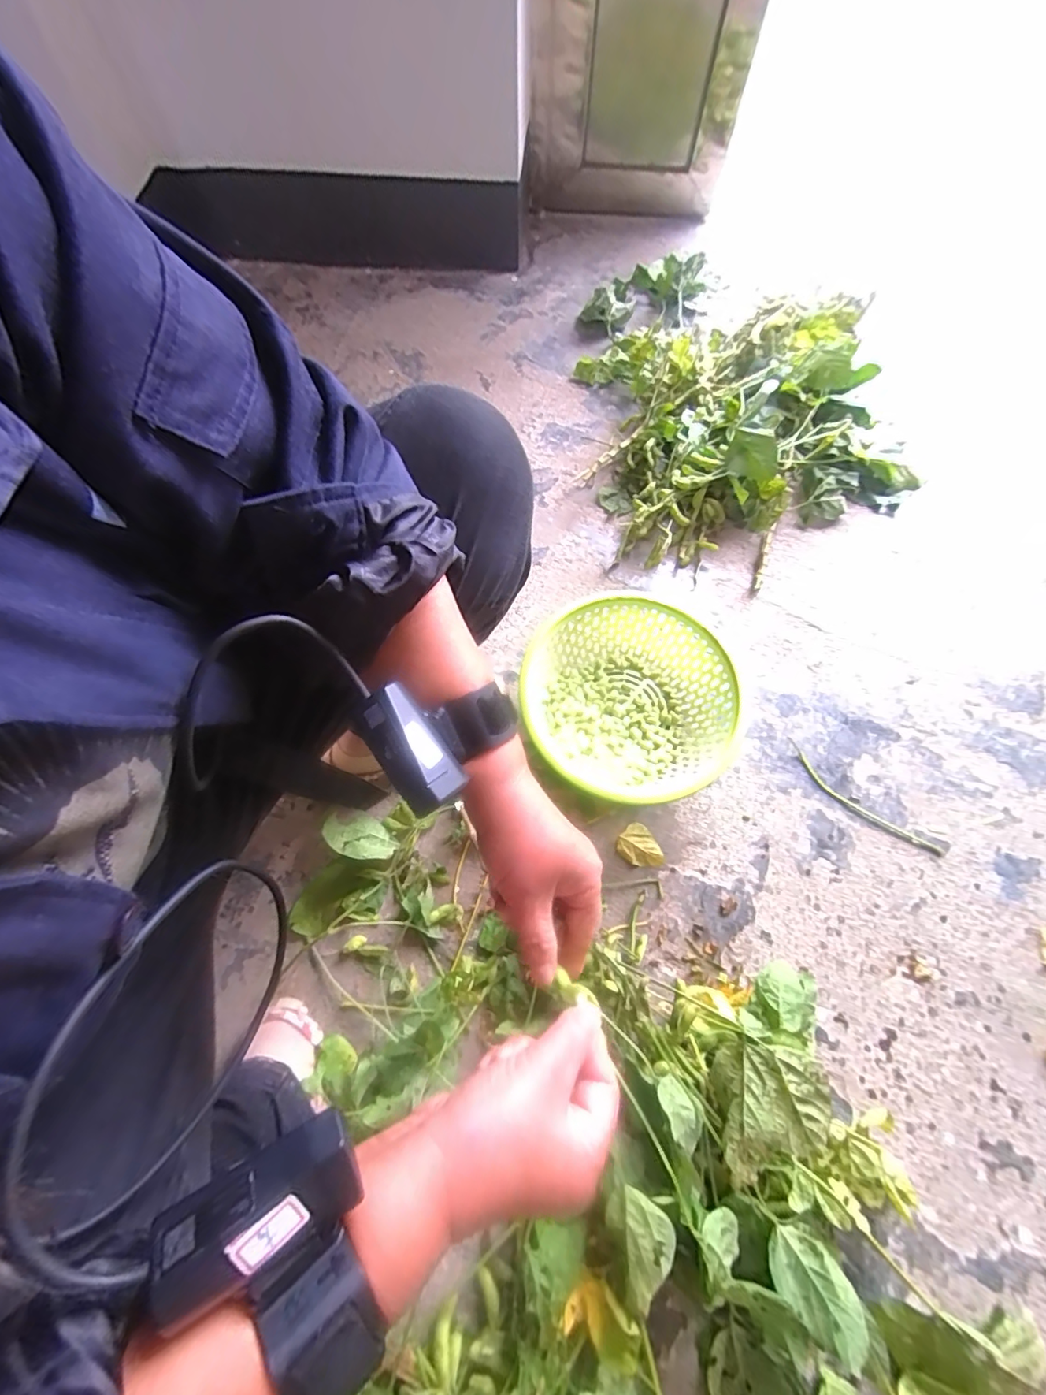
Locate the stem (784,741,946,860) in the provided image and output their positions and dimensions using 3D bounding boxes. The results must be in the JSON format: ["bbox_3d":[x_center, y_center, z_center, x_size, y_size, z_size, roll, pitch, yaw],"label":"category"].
[{"bbox_3d":[0.451,0.141,0.689,0.227,0.004,0.031,39,73,15],"label":"stem"}]

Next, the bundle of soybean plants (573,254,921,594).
[{"bbox_3d":[0.387,-0.556,0.917,0.532,0.100,0.718,-3,68,-1],"label":"bundle of soybean plants"}]

